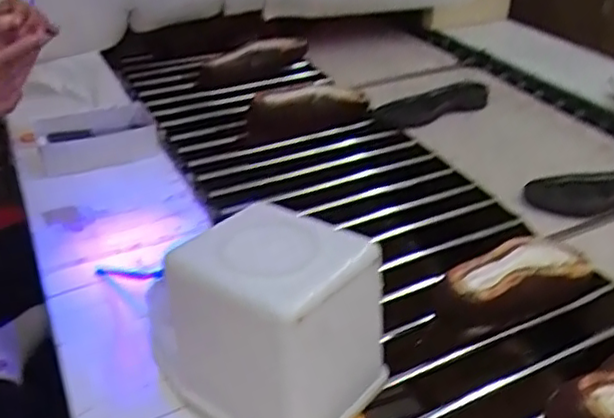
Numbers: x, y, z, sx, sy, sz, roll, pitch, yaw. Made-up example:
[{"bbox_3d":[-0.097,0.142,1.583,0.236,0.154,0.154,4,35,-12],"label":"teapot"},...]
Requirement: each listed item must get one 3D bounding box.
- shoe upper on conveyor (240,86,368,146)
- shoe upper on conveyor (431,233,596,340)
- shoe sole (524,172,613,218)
[{"bbox_3d":[0.008,-0.207,1.307,0.276,0.079,0.087,-11,34,-18],"label":"shoe upper on conveyor"},{"bbox_3d":[0.256,0.096,0.802,0.224,0.102,0.079,-19,37,-27],"label":"shoe upper on conveyor"},{"bbox_3d":[0.518,-0.029,1.065,0.298,0.037,0.105,-3,32,-5],"label":"shoe sole"}]

